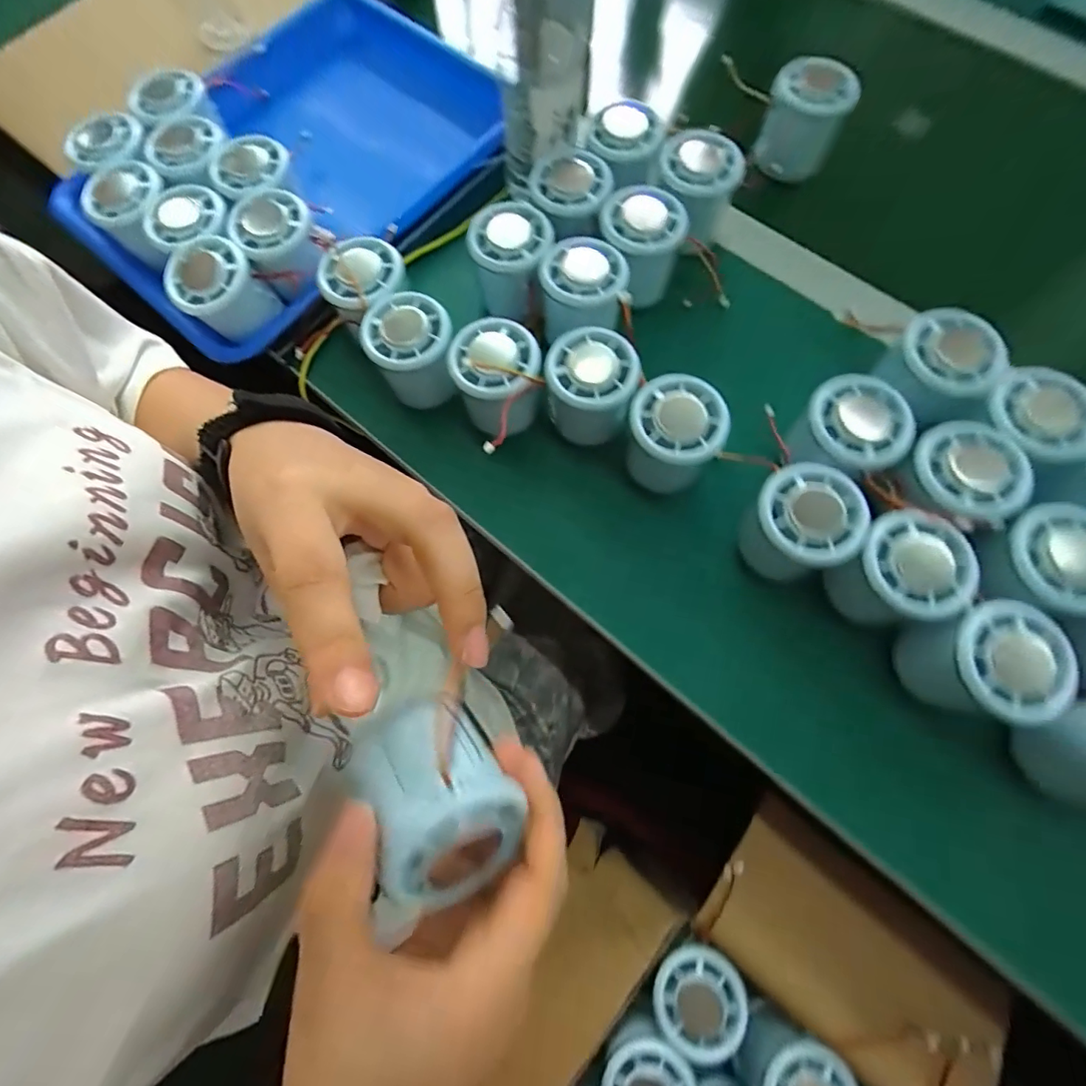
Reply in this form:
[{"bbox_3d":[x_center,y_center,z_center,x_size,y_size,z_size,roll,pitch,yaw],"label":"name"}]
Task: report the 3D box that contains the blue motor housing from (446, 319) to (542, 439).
[{"bbox_3d":[-0.030,-0.109,0.342,0.059,0.052,0.060,3,73,3],"label":"blue motor housing"}]

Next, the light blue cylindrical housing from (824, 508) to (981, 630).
[{"bbox_3d":[0.202,0.018,0.298,0.053,0.055,0.057,-1,73,2],"label":"light blue cylindrical housing"}]

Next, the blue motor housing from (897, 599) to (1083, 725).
[{"bbox_3d":[0.236,0.066,0.279,0.054,0.053,0.057,-1,73,2],"label":"blue motor housing"}]

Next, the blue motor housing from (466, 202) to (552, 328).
[{"bbox_3d":[-0.022,-0.201,0.367,0.057,0.046,0.059,-2,73,1],"label":"blue motor housing"}]

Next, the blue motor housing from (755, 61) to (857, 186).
[{"bbox_3d":[0.206,-0.333,0.408,0.048,0.062,0.057,-31,74,-7],"label":"blue motor housing"}]

